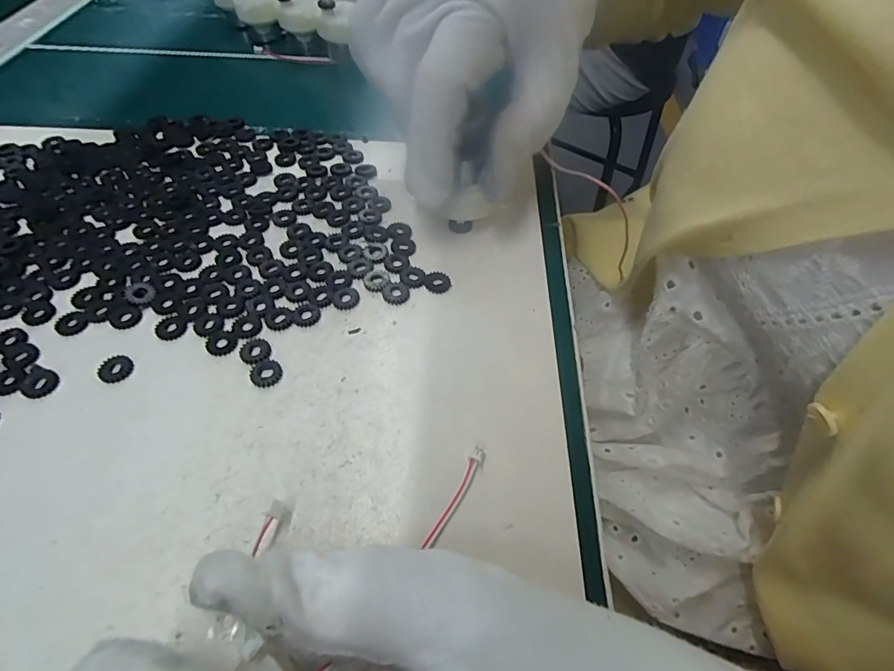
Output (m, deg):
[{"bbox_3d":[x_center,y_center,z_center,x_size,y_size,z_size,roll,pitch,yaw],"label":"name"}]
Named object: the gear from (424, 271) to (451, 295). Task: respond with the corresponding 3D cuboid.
[{"bbox_3d":[-0.004,-0.022,0.187,0.011,0.004,0.011,1,54,-1],"label":"gear"}]

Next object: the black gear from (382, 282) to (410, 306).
[{"bbox_3d":[-0.020,-0.017,0.181,0.011,0.004,0.011,-5,54,-5],"label":"black gear"}]

